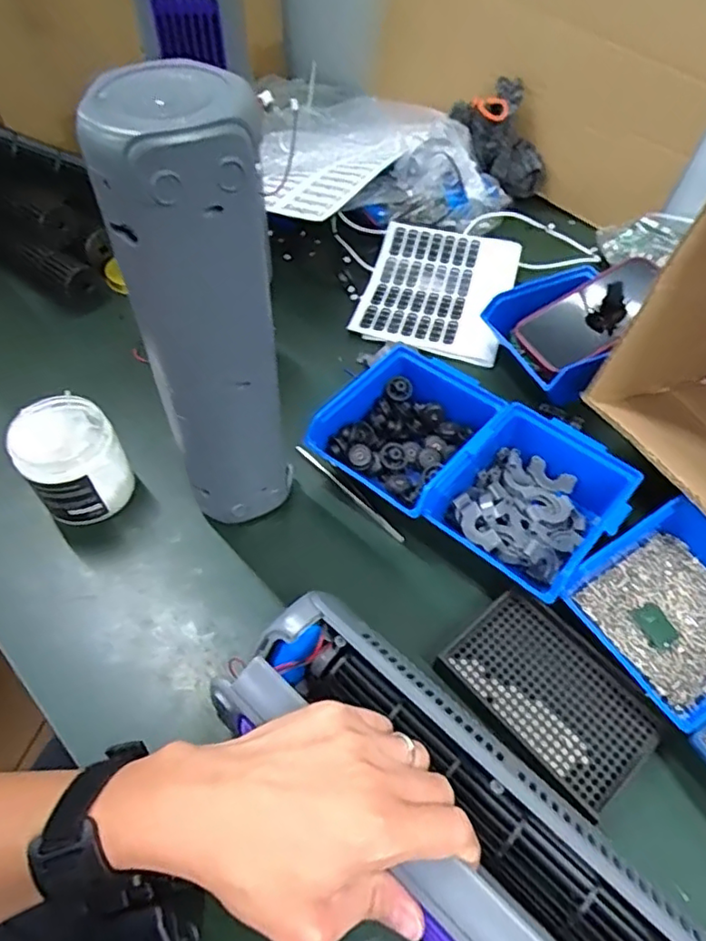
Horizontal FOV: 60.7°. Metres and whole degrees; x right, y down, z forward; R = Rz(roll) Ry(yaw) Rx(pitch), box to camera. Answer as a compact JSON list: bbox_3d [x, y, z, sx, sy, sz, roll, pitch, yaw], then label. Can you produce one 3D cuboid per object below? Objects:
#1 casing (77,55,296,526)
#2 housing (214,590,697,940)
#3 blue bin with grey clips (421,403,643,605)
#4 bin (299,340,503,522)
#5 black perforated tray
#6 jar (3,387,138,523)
[{"bbox_3d":[-0.091,-0.075,0.405,0.085,0.317,0.072,-15,56,-12],"label":"casing"},{"bbox_3d":[0.057,0.194,0.321,0.100,0.046,0.303,-37,62,-24],"label":"housing"},{"bbox_3d":[0.140,0.023,0.475,0.121,0.051,0.135,36,61,22],"label":"blue bin with grey clips"},{"bbox_3d":[0.051,-0.032,0.525,0.116,0.067,0.149,35,61,22],"label":"bin"},{"bbox_3d":[0.135,0.155,0.417,0.089,0.017,0.132,-35,62,-23],"label":"black perforated tray"},{"bbox_3d":[-0.225,-0.006,0.494,0.071,0.089,0.075,1,54,-1],"label":"jar"}]

